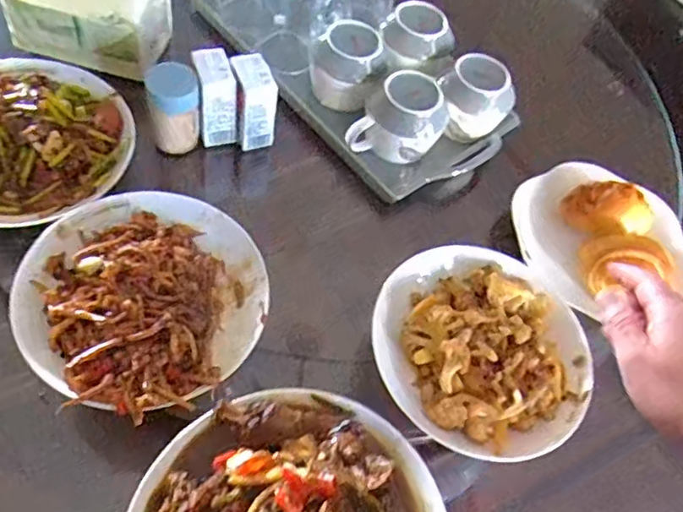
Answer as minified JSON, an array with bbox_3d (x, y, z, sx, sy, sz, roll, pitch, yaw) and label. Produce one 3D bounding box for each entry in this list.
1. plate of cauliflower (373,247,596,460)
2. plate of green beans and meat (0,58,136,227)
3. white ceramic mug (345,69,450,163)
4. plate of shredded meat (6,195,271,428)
[{"bbox_3d":[0.128,0.081,0.535,0.192,0.039,0.191,1,59,-2],"label":"plate of cauliflower"},{"bbox_3d":[-0.304,-0.119,0.567,0.191,0.048,0.188,1,59,-2],"label":"plate of green beans and meat"},{"bbox_3d":[0.059,-0.145,0.638,0.078,0.068,0.091,39,65,19],"label":"white ceramic mug"},{"bbox_3d":[-0.164,0.032,0.504,0.192,0.062,0.195,1,59,-2],"label":"plate of shredded meat"}]

